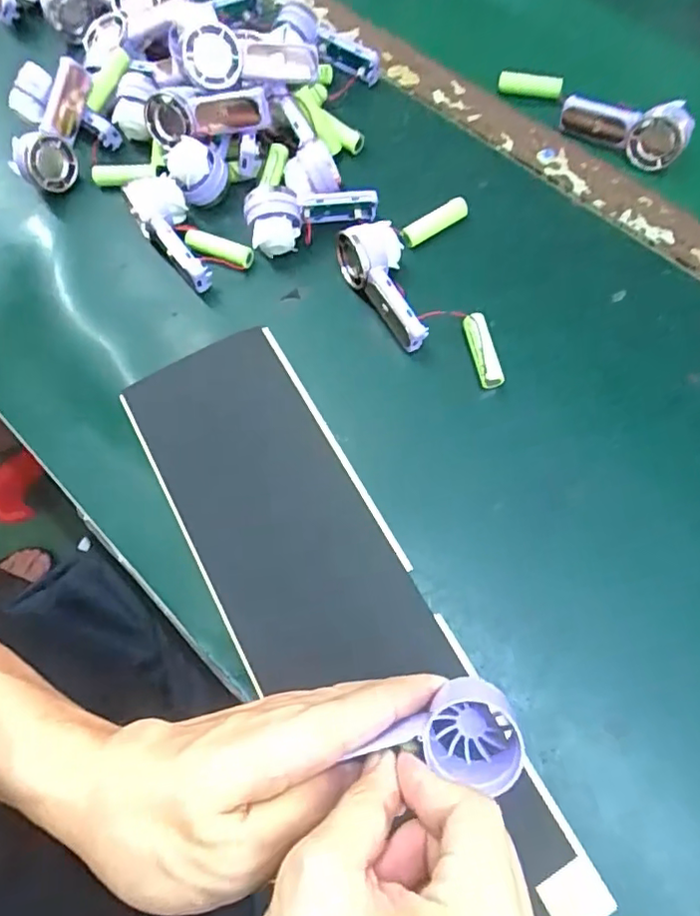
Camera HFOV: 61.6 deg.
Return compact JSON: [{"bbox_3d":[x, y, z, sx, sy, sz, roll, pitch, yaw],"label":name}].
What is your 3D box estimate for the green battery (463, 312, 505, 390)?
[{"bbox_3d":[0.086,-0.070,0.383,0.014,0.017,0.050,-11,69,-1],"label":"green battery"}]

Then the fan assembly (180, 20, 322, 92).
[{"bbox_3d":[-0.073,-0.285,0.418,0.096,0.037,0.029,0,68,2],"label":"fan assembly"}]

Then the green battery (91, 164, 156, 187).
[{"bbox_3d":[-0.180,-0.226,0.465,0.052,0.010,0.013,-5,69,1],"label":"green battery"}]

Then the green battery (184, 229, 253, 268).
[{"bbox_3d":[-0.096,-0.151,0.432,0.053,0.013,0.016,22,72,11],"label":"green battery"}]

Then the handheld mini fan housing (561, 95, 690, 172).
[{"bbox_3d":[0.203,-0.248,0.435,0.090,0.025,0.036,22,72,11],"label":"handheld mini fan housing"}]

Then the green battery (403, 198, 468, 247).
[{"bbox_3d":[0.062,-0.171,0.424,0.050,0.014,0.014,-30,71,-5],"label":"green battery"}]

